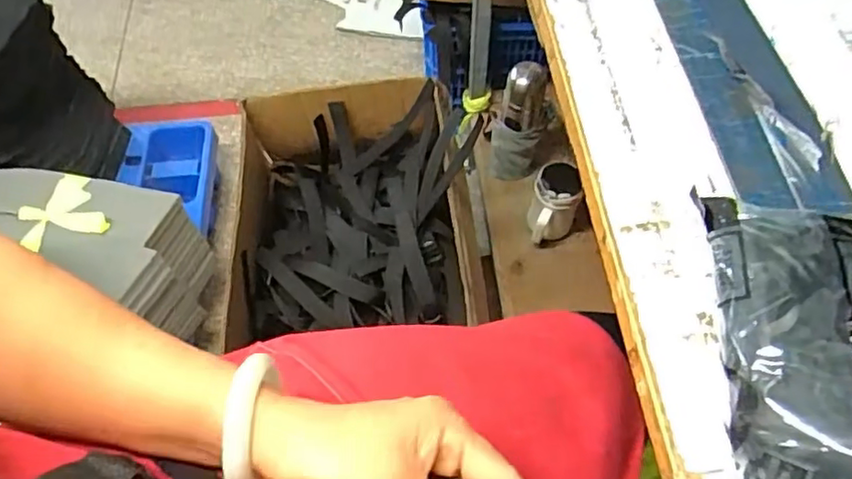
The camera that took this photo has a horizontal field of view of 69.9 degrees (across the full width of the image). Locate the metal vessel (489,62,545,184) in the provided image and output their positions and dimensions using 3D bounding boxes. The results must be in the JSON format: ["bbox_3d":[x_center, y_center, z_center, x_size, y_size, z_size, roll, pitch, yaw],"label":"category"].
[{"bbox_3d":[0.153,-0.191,1.030,0.079,0.236,0.069,5,60,5],"label":"metal vessel"}]

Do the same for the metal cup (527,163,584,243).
[{"bbox_3d":[0.209,-0.054,1.003,0.078,0.127,0.091,14,61,10],"label":"metal cup"}]

